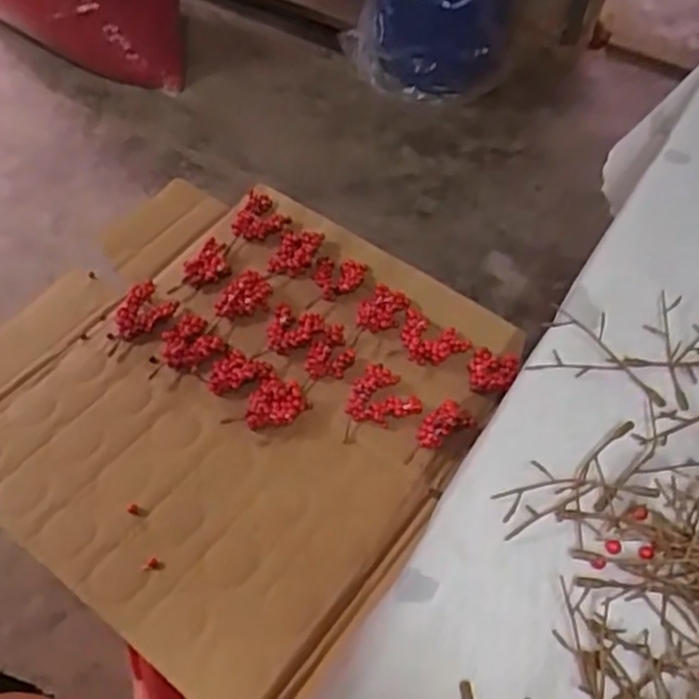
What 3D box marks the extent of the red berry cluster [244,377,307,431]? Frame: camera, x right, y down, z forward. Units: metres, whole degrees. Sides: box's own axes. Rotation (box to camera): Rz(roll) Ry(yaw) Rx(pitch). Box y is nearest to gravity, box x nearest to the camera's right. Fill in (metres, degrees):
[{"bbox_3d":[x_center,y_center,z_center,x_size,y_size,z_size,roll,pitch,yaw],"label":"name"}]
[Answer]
[{"bbox_3d":[-0.071,0.053,0.722,0.053,0.020,0.054,8,51,2],"label":"red berry cluster"}]

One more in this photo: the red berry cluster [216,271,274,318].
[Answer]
[{"bbox_3d":[-0.116,-0.058,0.797,0.057,0.021,0.042,-33,62,-27],"label":"red berry cluster"}]

